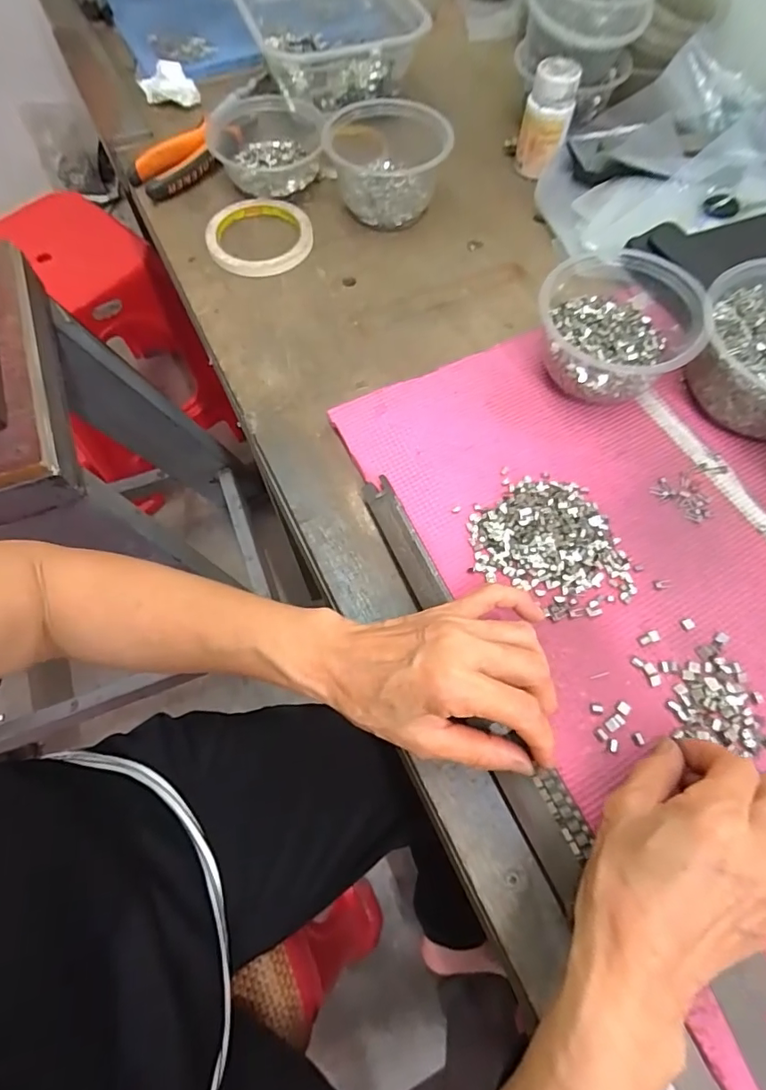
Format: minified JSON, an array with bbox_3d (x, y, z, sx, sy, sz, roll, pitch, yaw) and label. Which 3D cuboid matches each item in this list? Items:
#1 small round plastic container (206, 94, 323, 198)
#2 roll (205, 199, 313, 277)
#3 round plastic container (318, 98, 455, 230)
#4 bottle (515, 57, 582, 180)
[{"bbox_3d":[-0.117,-0.398,0.517,0.111,0.044,0.109,0,66,-1],"label":"small round plastic container"},{"bbox_3d":[-0.116,-0.292,0.487,0.096,0.018,0.093,0,66,-1],"label":"roll"},{"bbox_3d":[0.006,-0.366,0.493,0.112,0.068,0.107,0,66,-1],"label":"round plastic container"},{"bbox_3d":[0.158,-0.412,0.500,0.044,0.079,0.035,9,66,3],"label":"bottle"}]

